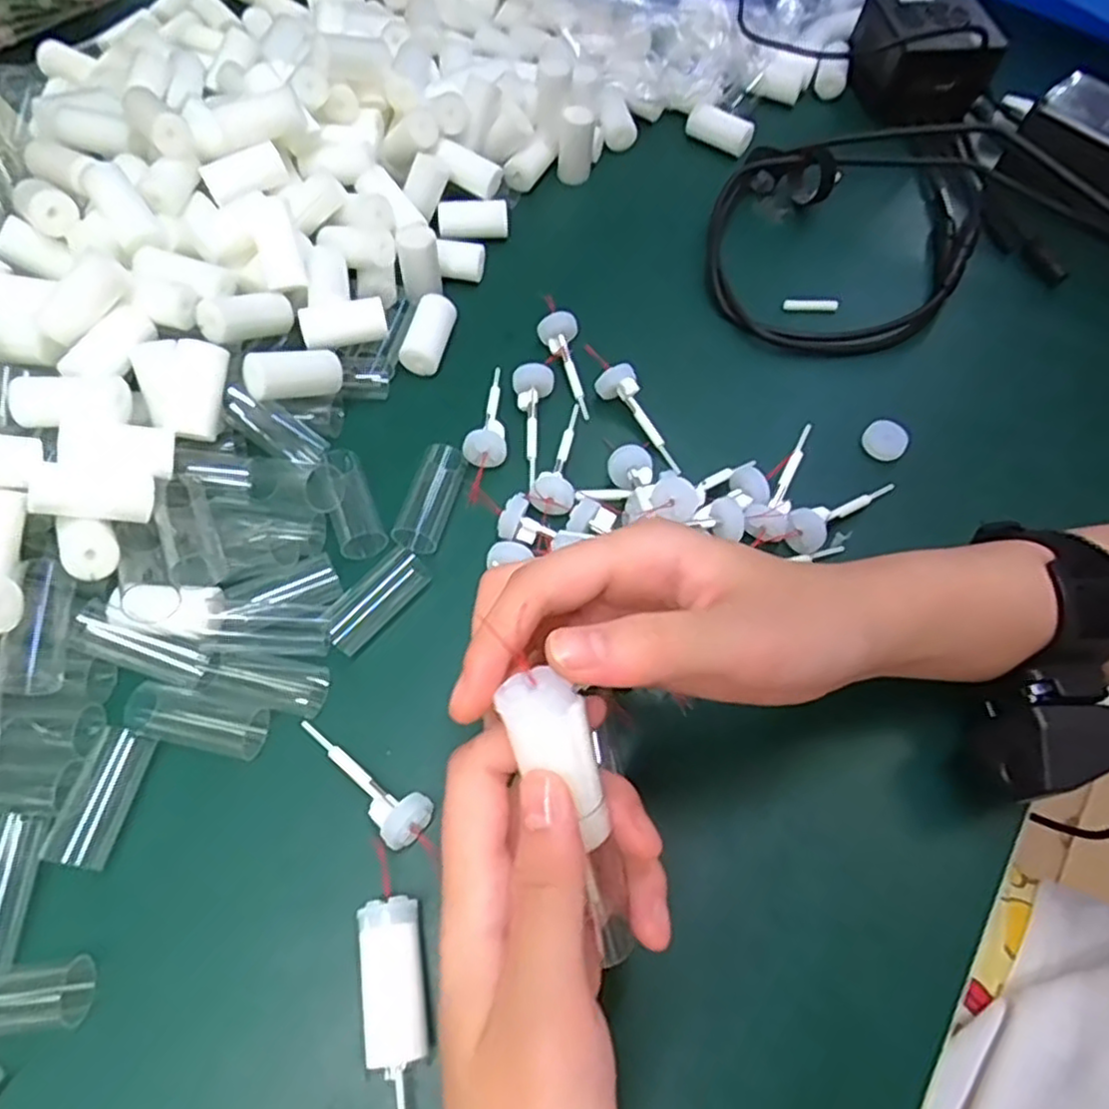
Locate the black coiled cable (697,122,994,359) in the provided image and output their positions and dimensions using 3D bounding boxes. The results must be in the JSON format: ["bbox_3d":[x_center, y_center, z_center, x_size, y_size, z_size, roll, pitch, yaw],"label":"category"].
[{"bbox_3d":[0.188,-0.192,0.422,0.208,0.028,0.150,-13,64,-10],"label":"black coiled cable"}]

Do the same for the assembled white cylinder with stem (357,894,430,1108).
[{"bbox_3d":[-0.053,0.152,0.243,0.021,0.024,0.064,-7,63,-7],"label":"assembled white cylinder with stem"}]

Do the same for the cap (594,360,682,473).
[{"bbox_3d":[0.045,-0.069,0.367,0.015,0.015,0.063,-31,81,-18],"label":"cap"}]

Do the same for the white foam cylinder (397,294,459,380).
[{"bbox_3d":[-0.065,-0.115,0.381,0.019,0.019,0.042,14,63,4],"label":"white foam cylinder"}]

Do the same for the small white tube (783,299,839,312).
[{"bbox_3d":[0.147,-0.142,0.414,0.032,0.004,0.005,1,62,-3],"label":"small white tube"}]

